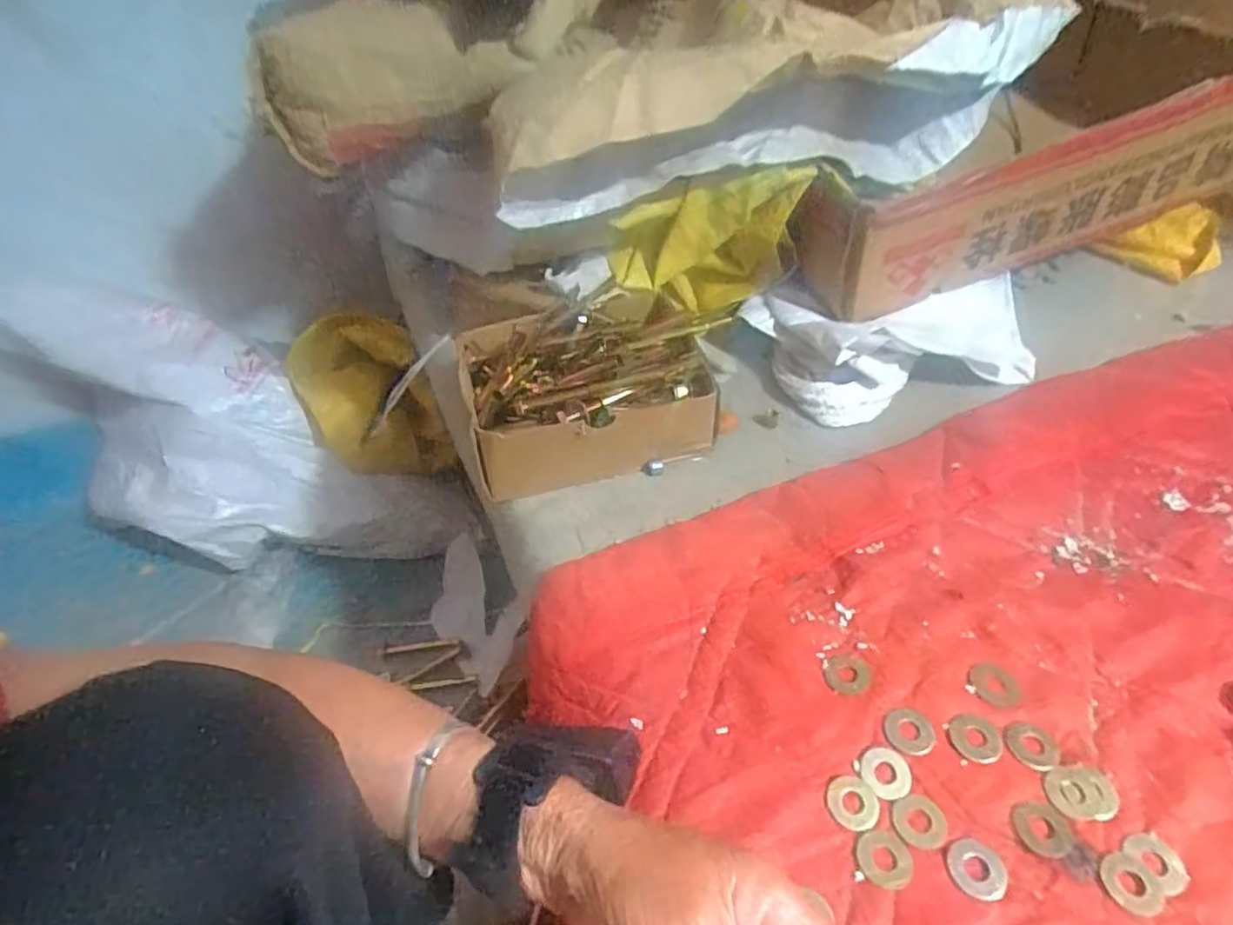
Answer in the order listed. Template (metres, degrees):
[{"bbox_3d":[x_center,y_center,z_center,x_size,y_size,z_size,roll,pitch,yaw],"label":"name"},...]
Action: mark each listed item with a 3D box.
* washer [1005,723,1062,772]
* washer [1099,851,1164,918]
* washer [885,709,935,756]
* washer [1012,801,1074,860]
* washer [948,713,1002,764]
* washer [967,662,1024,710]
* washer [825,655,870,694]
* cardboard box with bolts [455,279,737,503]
[{"bbox_3d":[0.213,0.145,0.338,0.025,0.004,0.024,-1,44,1],"label":"washer"},{"bbox_3d":[0.230,0.187,0.295,0.023,0.004,0.024,-1,44,1],"label":"washer"},{"bbox_3d":[0.154,0.141,0.347,0.024,0.004,0.025,-1,44,1],"label":"washer"},{"bbox_3d":[0.200,0.171,0.309,0.024,0.004,0.024,-1,44,1],"label":"washer"},{"bbox_3d":[0.187,0.142,0.343,0.025,0.004,0.024,-1,44,1],"label":"washer"},{"bbox_3d":[0.206,0.120,0.359,0.026,0.004,0.024,-1,44,1],"label":"washer"},{"bbox_3d":[0.130,0.119,0.372,0.025,0.004,0.022,-11,45,-8],"label":"washer"},{"bbox_3d":[-0.025,-0.067,0.534,0.193,0.086,0.168,-14,45,-11],"label":"cardboard box with bolts"}]

